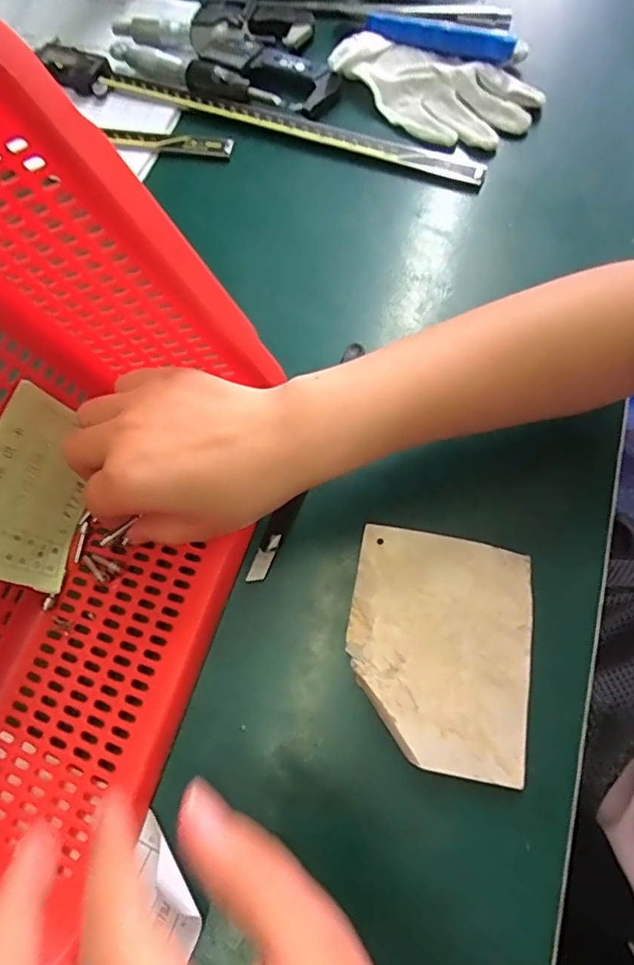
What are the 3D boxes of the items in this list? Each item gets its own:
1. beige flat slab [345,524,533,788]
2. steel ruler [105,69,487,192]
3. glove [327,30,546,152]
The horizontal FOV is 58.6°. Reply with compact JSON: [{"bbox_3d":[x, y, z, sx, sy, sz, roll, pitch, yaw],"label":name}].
[{"bbox_3d":[0.060,0.080,0.278,0.088,0.006,0.109,10,69,4],"label":"beige flat slab"},{"bbox_3d":[-0.023,-0.269,0.427,0.305,0.011,0.023,20,70,11],"label":"steel ruler"},{"bbox_3d":[0.086,-0.296,0.422,0.152,0.021,0.074,26,72,13],"label":"glove"}]

